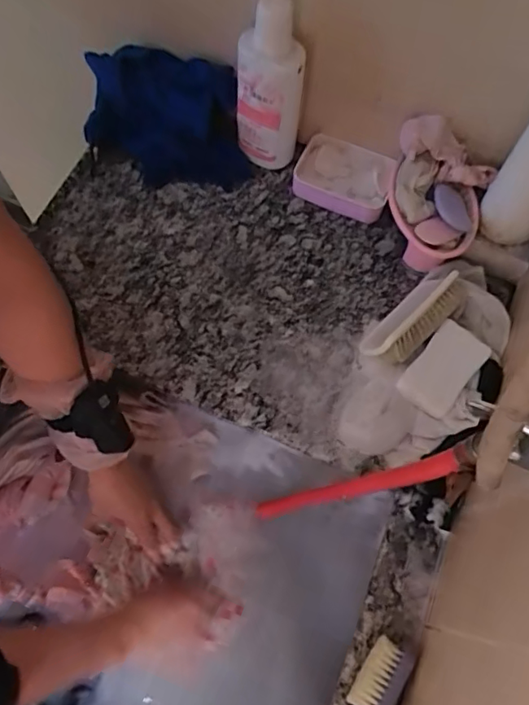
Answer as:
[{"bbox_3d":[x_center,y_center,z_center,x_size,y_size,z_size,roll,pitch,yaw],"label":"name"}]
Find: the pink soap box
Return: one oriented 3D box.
[{"bbox_3d":[0.103,-0.232,0.722,0.129,0.035,0.087,22,69,8],"label":"pink soap box"}]

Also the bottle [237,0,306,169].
[{"bbox_3d":[0.005,-0.313,0.658,0.076,0.203,0.058,2,67,-1],"label":"bottle"}]

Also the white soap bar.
[{"bbox_3d":[0.204,0.017,0.611,0.060,0.018,0.106,38,72,13],"label":"white soap bar"}]

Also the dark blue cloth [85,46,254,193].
[{"bbox_3d":[-0.123,-0.305,0.713,0.212,0.023,0.156,8,112,-3],"label":"dark blue cloth"}]

